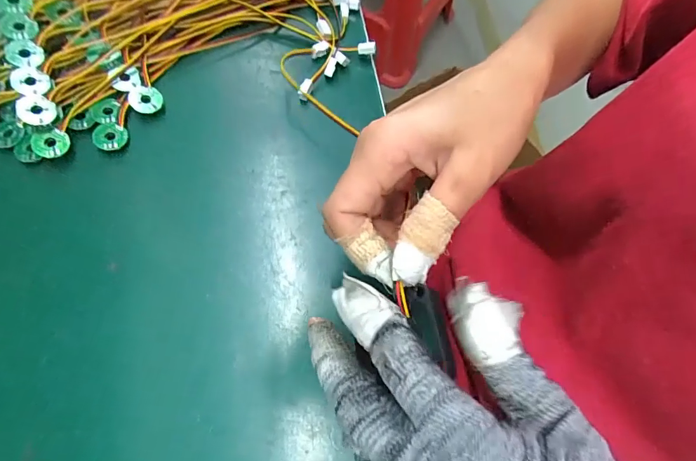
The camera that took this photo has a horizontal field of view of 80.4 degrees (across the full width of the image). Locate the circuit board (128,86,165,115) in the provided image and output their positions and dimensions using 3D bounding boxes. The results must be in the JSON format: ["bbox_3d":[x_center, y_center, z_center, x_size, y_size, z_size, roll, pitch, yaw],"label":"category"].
[{"bbox_3d":[-0.141,-0.091,0.287,0.021,0.004,0.020,-27,87,-12],"label":"circuit board"}]

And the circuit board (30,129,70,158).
[{"bbox_3d":[-0.192,-0.056,0.266,0.021,0.004,0.018,-16,84,-21],"label":"circuit board"}]

